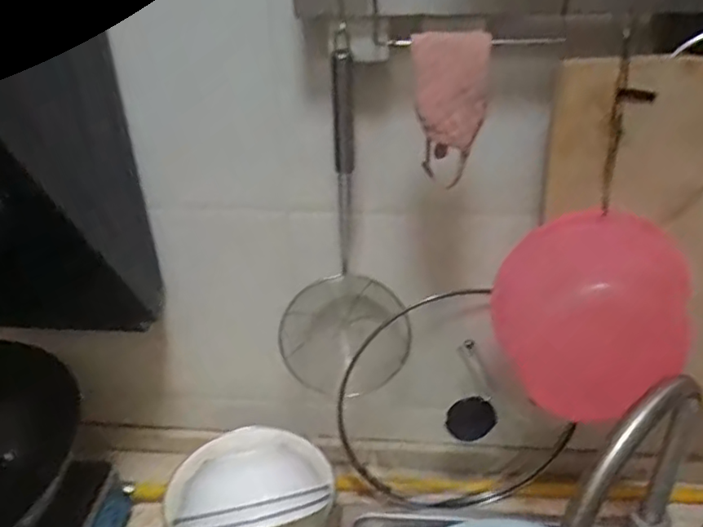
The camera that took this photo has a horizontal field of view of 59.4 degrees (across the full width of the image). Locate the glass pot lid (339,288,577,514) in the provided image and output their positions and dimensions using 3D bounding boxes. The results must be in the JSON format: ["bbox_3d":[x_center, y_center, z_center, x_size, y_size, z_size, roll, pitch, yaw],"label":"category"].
[{"bbox_3d":[0.136,0.188,0.790,0.288,0.307,0.096,1,30,4],"label":"glass pot lid"}]

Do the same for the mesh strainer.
[{"bbox_3d":[-0.010,-0.029,0.697,0.141,0.435,0.078,7,31,15],"label":"mesh strainer"}]

